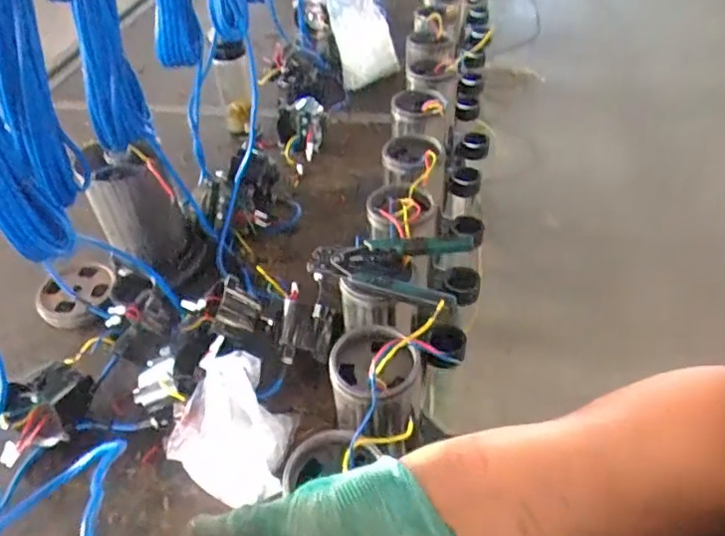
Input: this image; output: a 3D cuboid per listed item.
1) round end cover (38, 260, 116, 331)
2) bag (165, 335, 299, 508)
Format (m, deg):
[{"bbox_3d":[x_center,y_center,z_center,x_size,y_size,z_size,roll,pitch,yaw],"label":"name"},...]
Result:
[{"bbox_3d":[-0.437,0.038,0.883,0.105,0.038,0.107,-2,44,2],"label":"round end cover"},{"bbox_3d":[-0.142,0.181,0.663,0.149,0.112,0.123,26,51,27],"label":"bag"}]

